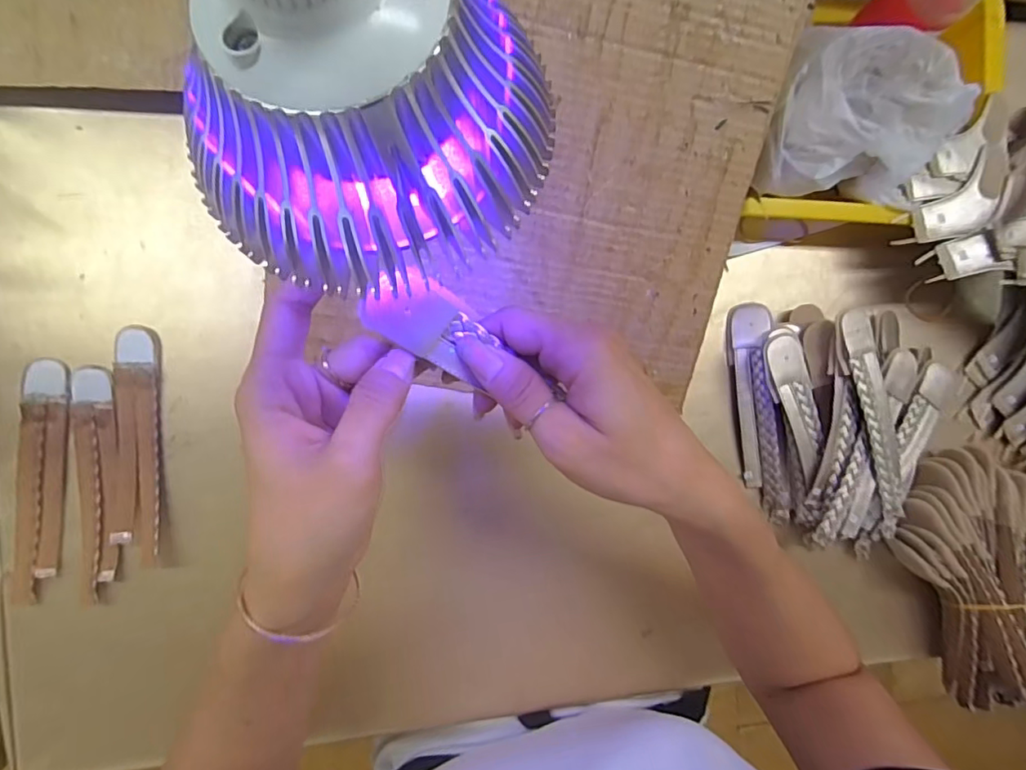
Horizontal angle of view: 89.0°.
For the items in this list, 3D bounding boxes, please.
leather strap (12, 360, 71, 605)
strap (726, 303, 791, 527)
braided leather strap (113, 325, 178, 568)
[{"bbox_3d":[-0.305,0.063,0.337,0.027,0.009,0.154,2,93,-8],"label":"leather strap"},{"bbox_3d":[0.190,0.024,0.405,0.031,0.027,0.168,-7,94,-7],"label":"strap"},{"bbox_3d":[-0.244,0.041,0.344,0.027,0.011,0.156,-4,91,-11],"label":"braided leather strap"}]

